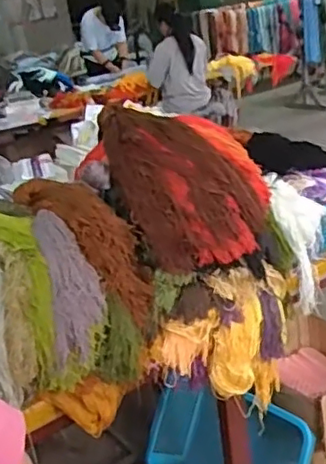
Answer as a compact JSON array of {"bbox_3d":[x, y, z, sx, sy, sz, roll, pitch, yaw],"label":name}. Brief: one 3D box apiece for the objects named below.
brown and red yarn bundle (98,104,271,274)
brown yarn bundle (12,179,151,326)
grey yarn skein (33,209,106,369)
[{"bbox_3d":[0.041,-0.093,1.052,0.263,0.208,0.261,-10,20,-1],"label":"brown and red yarn bundle"},{"bbox_3d":[-0.126,0.001,1.000,0.097,0.093,0.338,-24,55,-36],"label":"brown yarn bundle"},{"bbox_3d":[-0.144,0.059,0.907,0.077,0.071,0.251,-13,59,-14],"label":"grey yarn skein"}]

